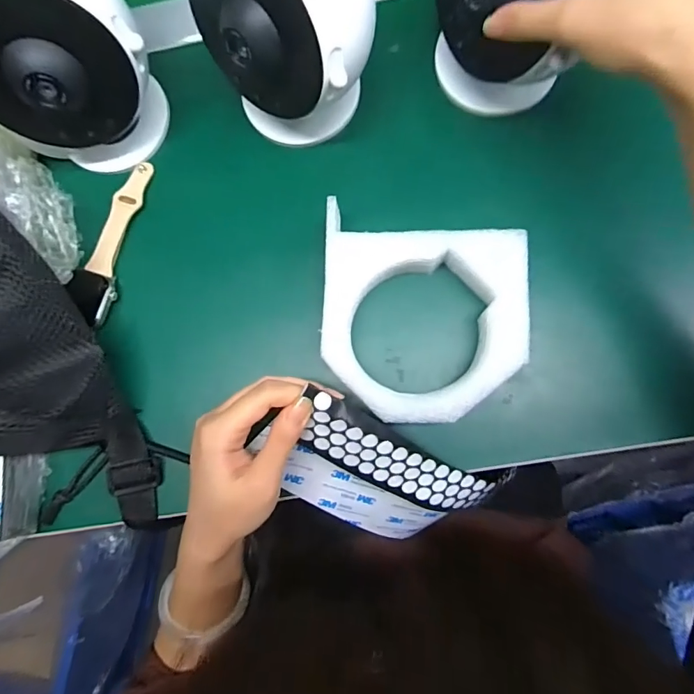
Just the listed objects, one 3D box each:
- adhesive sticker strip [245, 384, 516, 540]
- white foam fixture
[{"bbox_3d":[0.017,0.085,0.294,0.158,0.017,0.093,25,125,-16],"label":"adhesive sticker strip"},{"bbox_3d":[0.048,-0.019,0.291,0.123,0.042,0.131,3,83,5],"label":"white foam fixture"}]

